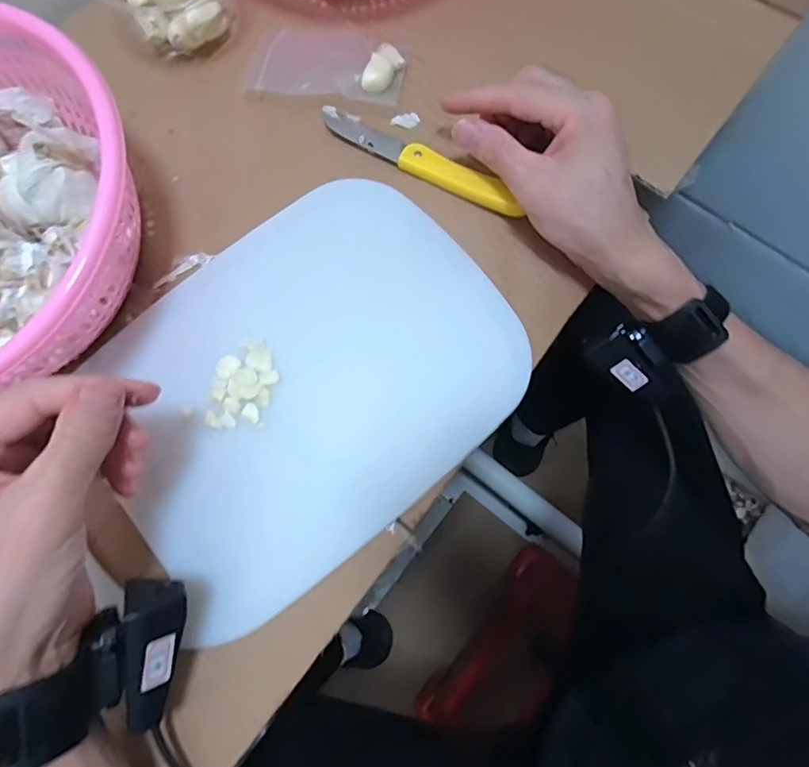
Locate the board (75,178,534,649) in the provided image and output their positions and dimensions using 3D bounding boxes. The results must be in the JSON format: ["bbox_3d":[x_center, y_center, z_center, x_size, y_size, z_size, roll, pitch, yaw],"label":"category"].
[{"bbox_3d":[-0.064,-0.005,0.337,0.267,0.010,0.210,-38,81,-8],"label":"board"}]

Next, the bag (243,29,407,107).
[{"bbox_3d":[-0.060,-0.251,0.401,0.119,0.017,0.065,9,75,3],"label":"bag"}]

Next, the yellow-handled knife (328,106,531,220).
[{"bbox_3d":[0.010,-0.164,0.372,0.162,0.013,0.023,28,77,8],"label":"yellow-handled knife"}]

